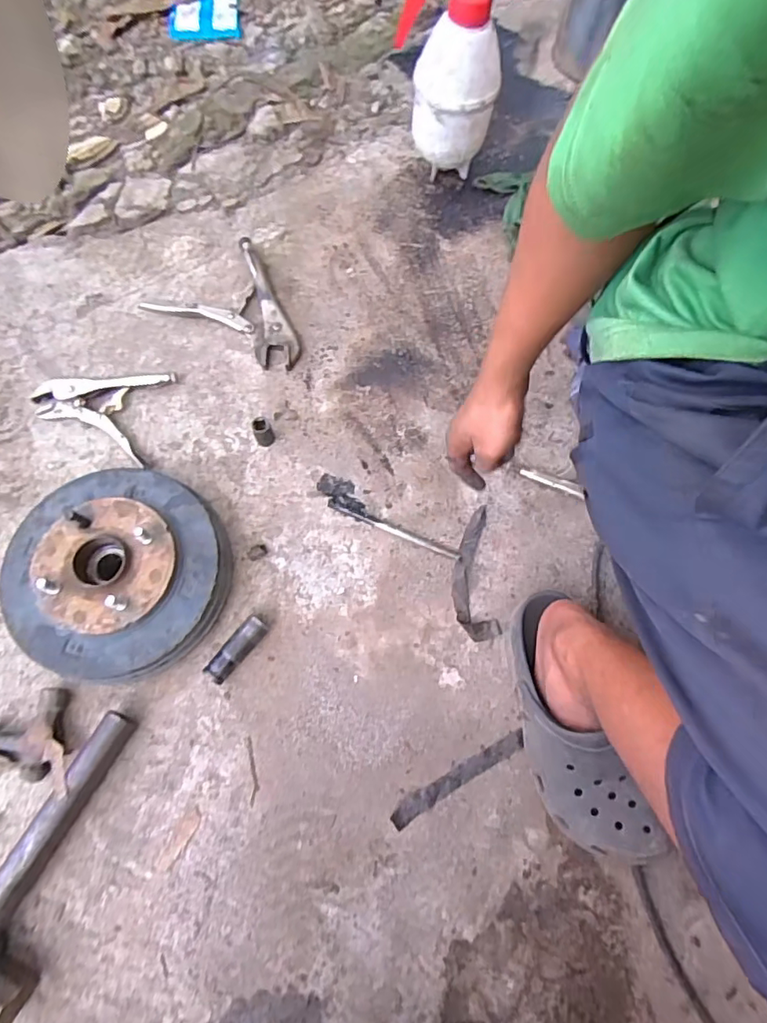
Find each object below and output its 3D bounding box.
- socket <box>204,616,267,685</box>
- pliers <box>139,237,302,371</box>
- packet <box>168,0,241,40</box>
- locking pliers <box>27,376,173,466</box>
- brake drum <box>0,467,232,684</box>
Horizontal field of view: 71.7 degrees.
[{"bbox_3d":[-0.159,0.150,0.580,0.027,0.028,0.080,38,74,10],"label":"socket"},{"bbox_3d":[-0.197,-0.261,0.717,0.164,0.026,0.197,-38,77,-14],"label":"pliers"},{"bbox_3d":[-0.354,-0.977,1.045,0.135,0.012,0.162,-7,69,-5],"label":"packet"},{"bbox_3d":[-0.362,-0.140,0.675,0.158,0.016,0.120,16,71,3],"label":"locking pliers"},{"bbox_3d":[-0.286,0.066,0.575,0.223,0.078,0.218,1,71,-2],"label":"brake drum"}]

